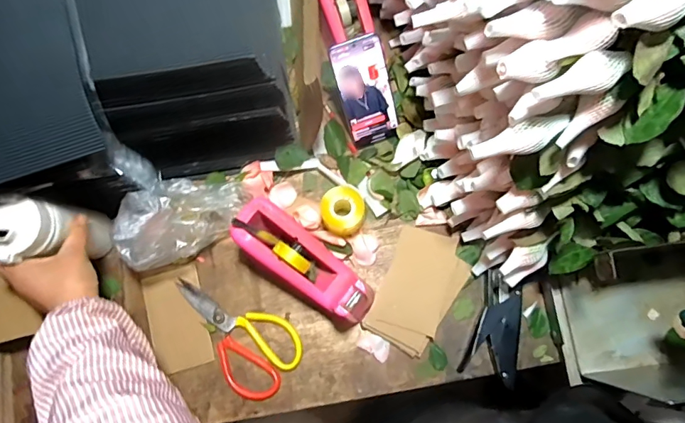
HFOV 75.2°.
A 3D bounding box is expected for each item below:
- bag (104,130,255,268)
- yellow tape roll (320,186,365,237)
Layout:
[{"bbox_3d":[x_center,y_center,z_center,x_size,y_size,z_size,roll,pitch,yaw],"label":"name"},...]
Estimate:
[{"bbox_3d":[-0.226,0.006,0.589,0.149,0.127,0.140,14,77,5],"label":"bag"},{"bbox_3d":[0.001,-0.001,0.619,0.058,0.050,0.058,-2,76,1],"label":"yellow tape roll"}]

